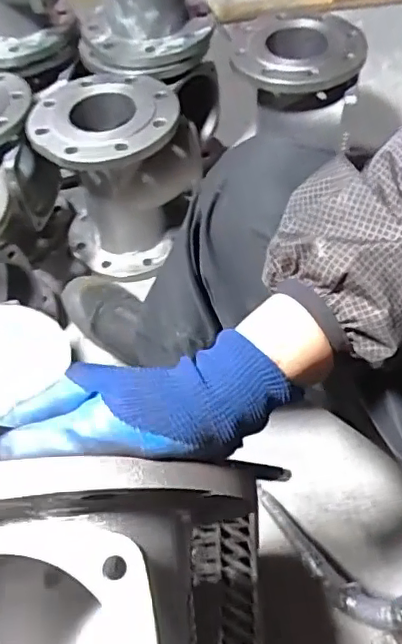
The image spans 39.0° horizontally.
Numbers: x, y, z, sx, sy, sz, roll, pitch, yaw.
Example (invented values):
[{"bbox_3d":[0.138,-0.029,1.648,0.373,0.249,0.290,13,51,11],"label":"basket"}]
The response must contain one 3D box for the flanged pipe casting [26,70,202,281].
[{"bbox_3d":[-0.130,-0.229,0.912,0.200,0.252,0.213,-2,53,3],"label":"flanged pipe casting"}]

